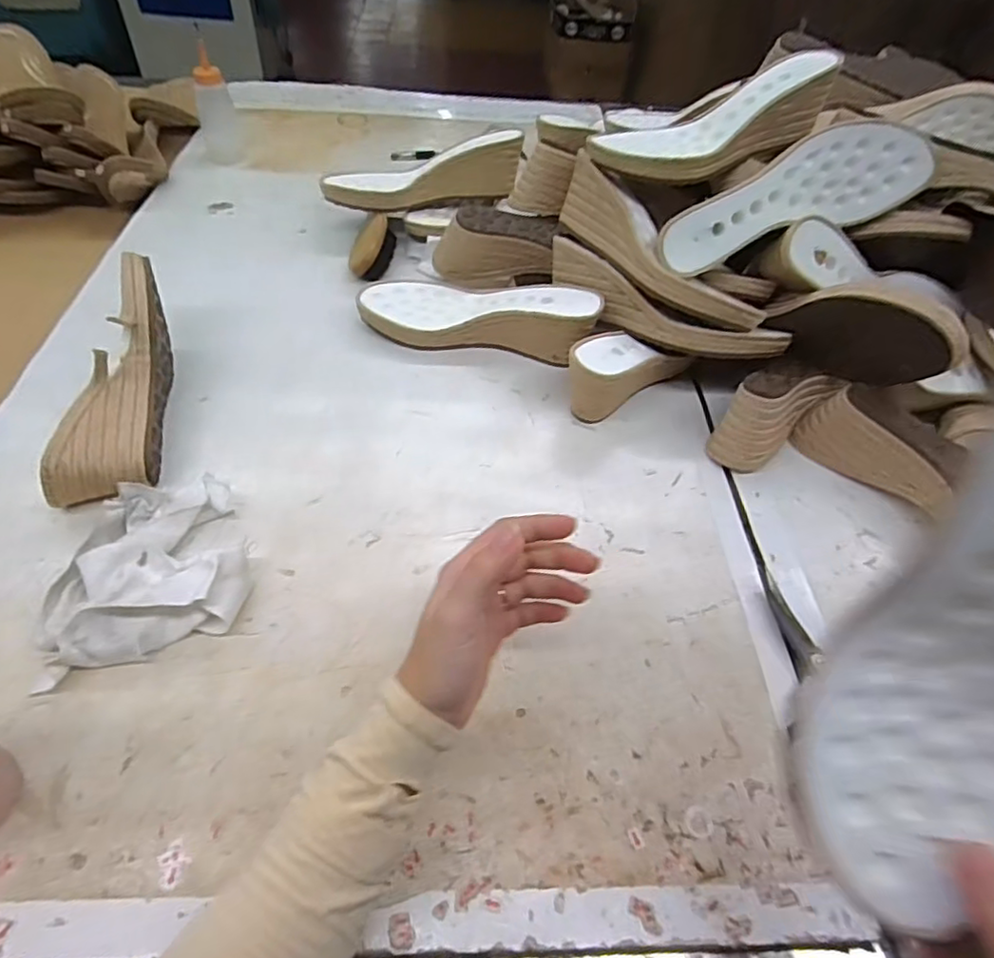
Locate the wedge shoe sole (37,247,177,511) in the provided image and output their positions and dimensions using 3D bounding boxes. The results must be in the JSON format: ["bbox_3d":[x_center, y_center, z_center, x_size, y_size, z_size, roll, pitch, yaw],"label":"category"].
[{"bbox_3d":[-0.308,-0.082,0.534,0.063,0.085,0.234,1,63,-5],"label":"wedge shoe sole"}]

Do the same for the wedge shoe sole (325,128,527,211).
[{"bbox_3d":[-0.087,-0.365,0.729,0.227,0.070,0.061,-9,52,-12],"label":"wedge shoe sole"}]

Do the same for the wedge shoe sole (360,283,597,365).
[{"bbox_3d":[-0.019,-0.169,0.627,0.238,0.073,0.080,13,49,5],"label":"wedge shoe sole"}]

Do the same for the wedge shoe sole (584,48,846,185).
[{"bbox_3d":[0.208,-0.334,0.598,0.235,0.062,0.066,-22,53,0],"label":"wedge shoe sole"}]

